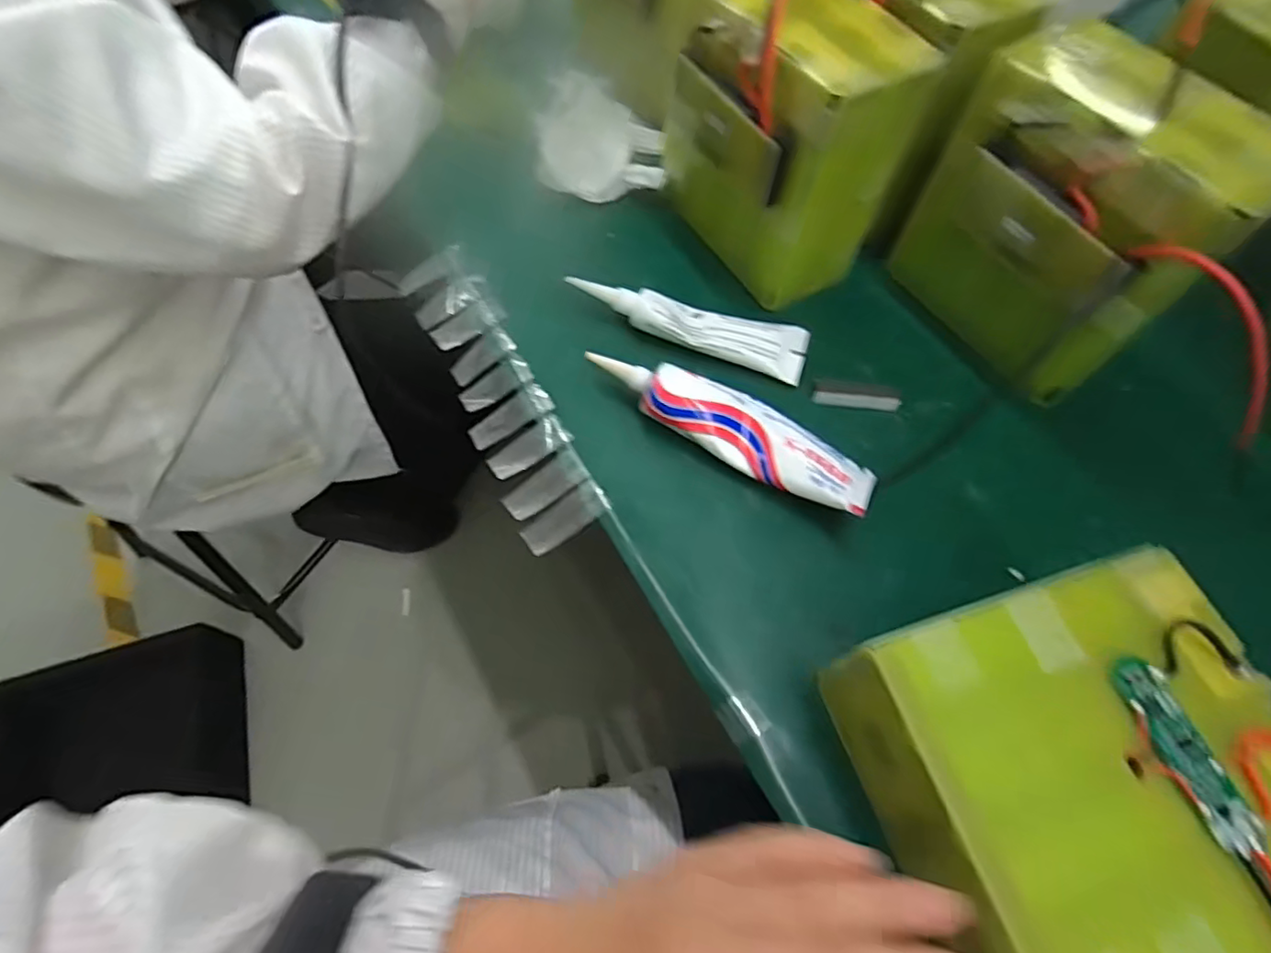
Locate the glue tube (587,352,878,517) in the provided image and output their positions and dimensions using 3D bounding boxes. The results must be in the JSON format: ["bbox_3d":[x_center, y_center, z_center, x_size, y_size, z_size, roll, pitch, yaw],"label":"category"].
[{"bbox_3d":[0.051,-0.029,0.346,0.169,0.023,0.040,26,66,11],"label":"glue tube"}]

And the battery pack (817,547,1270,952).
[{"bbox_3d":[0.180,0.122,0.249,0.147,0.065,0.143,-14,65,-8],"label":"battery pack"}]

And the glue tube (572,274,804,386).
[{"bbox_3d":[0.033,-0.097,0.391,0.151,0.019,0.034,15,64,6],"label":"glue tube"}]

